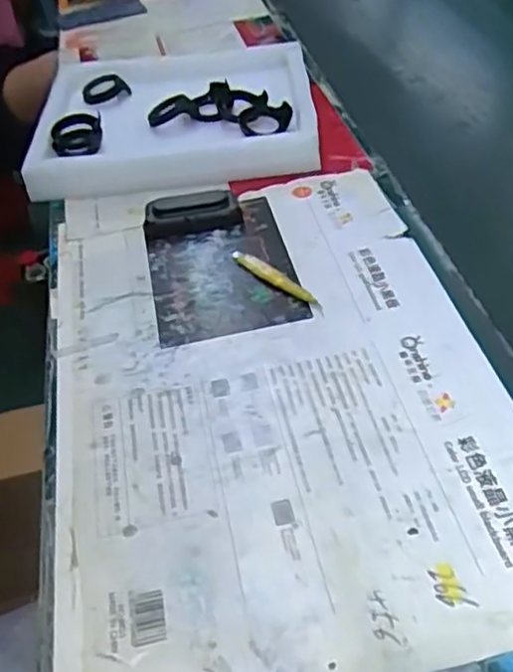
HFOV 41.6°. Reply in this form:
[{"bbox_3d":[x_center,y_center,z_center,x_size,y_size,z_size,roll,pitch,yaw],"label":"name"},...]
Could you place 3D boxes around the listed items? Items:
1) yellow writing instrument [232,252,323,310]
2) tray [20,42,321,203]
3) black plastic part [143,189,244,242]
[{"bbox_3d":[0.020,-0.059,0.676,0.016,0.012,0.123,-32,50,-24],"label":"yellow writing instrument"},{"bbox_3d":[-0.106,-0.307,0.895,0.345,0.042,0.310,-5,44,1],"label":"tray"},{"bbox_3d":[-0.072,-0.136,0.742,0.107,0.030,0.039,-7,44,-1],"label":"black plastic part"}]

